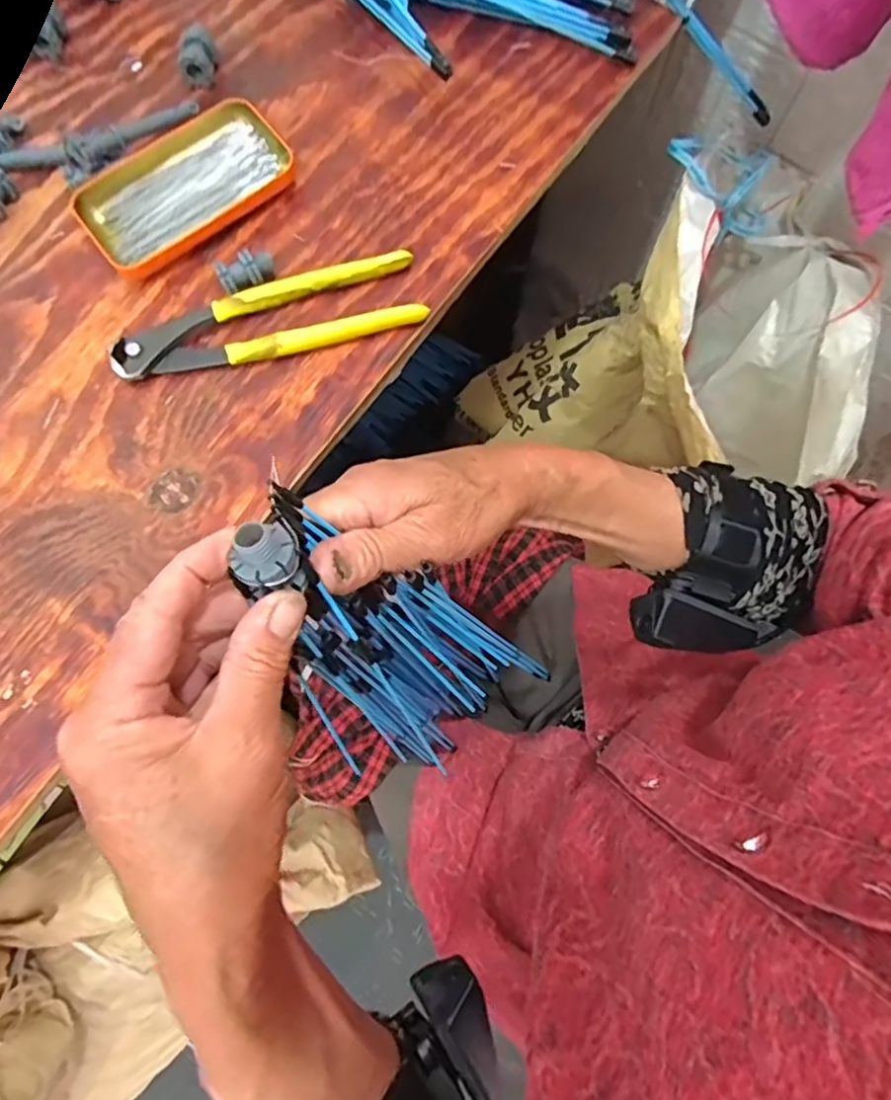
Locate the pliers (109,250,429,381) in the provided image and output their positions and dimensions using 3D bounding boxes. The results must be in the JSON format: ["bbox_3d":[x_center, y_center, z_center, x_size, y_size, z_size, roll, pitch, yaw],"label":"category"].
[{"bbox_3d":[-0.116,-0.150,0.397,0.199,0.017,0.050,-16,77,-3],"label":"pliers"}]

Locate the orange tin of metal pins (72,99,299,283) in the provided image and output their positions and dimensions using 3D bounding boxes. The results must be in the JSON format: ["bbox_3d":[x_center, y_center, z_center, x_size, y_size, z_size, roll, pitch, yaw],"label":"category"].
[{"bbox_3d":[-0.180,-0.251,0.415,0.143,0.018,0.076,-38,79,-8],"label":"orange tin of metal pins"}]

